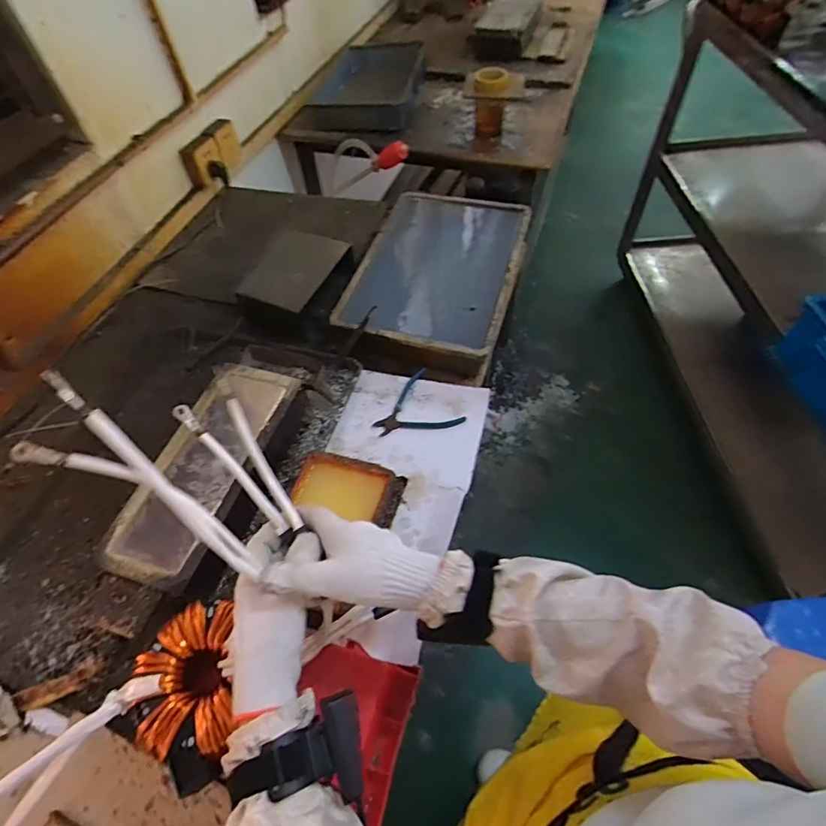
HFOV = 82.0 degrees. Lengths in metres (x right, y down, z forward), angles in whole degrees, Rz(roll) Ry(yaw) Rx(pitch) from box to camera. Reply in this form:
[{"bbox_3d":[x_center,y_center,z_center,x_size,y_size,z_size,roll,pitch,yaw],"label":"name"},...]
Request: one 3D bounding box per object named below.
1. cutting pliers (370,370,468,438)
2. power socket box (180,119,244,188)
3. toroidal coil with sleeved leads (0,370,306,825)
[{"bbox_3d":[-0.002,-0.001,0.791,0.130,0.016,0.122,-28,58,-15],"label":"cutting pliers"},{"bbox_3d":[-0.498,-0.651,1.189,0.047,0.091,0.187,12,57,12],"label":"power socket box"},{"bbox_3d":[-0.245,0.211,0.402,0.169,0.180,0.446,23,99,19],"label":"toroidal coil with sleeved leads"}]

